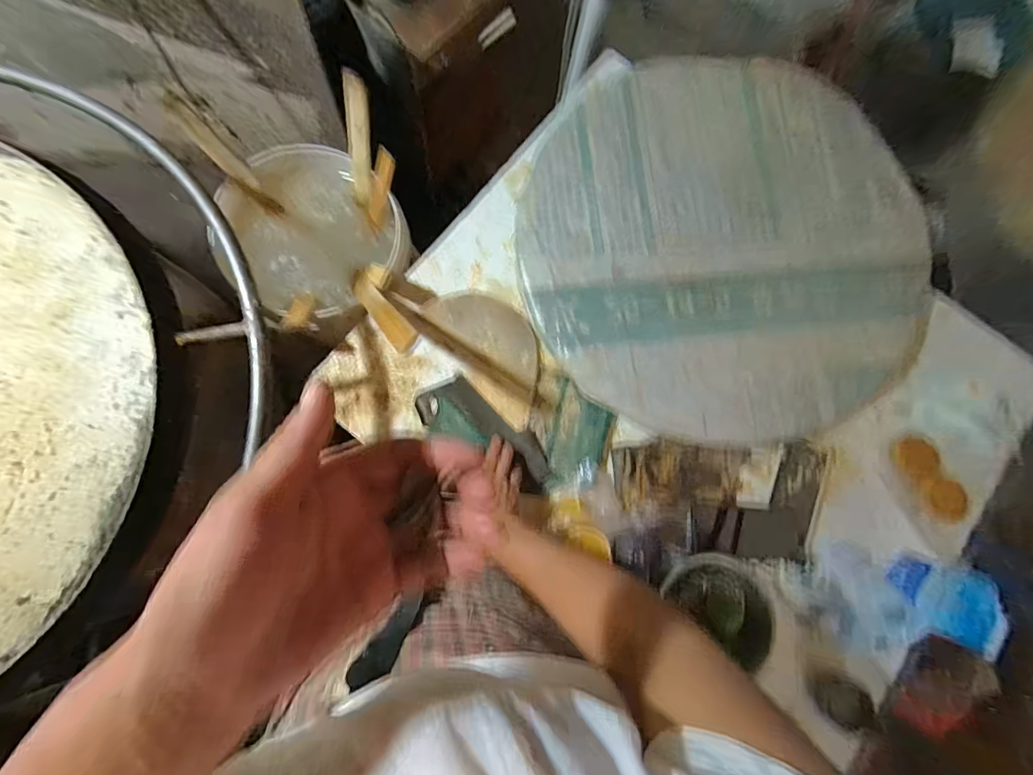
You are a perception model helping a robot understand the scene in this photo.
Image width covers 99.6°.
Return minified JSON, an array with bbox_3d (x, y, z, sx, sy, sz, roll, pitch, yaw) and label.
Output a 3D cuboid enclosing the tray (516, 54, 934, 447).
[{"bbox_3d":[0.349,-0.241,0.710,0.654,0.035,0.635,-2,81,-3],"label":"tray"}]

